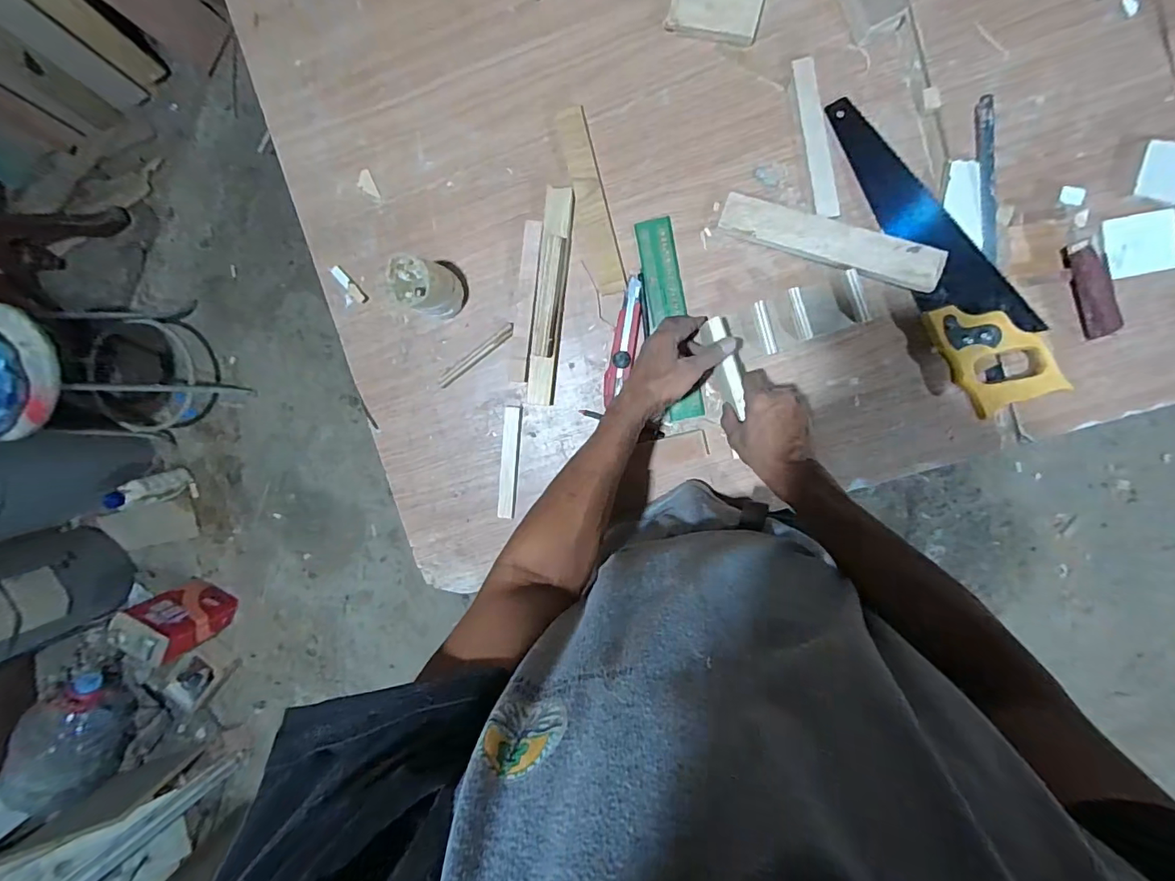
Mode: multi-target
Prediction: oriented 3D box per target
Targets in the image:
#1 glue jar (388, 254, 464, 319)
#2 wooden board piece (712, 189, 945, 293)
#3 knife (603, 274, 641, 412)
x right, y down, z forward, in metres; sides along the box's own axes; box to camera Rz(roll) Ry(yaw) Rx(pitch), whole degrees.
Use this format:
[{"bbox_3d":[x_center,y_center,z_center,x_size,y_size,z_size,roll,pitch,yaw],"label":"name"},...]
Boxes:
[{"bbox_3d":[-0.196,-0.189,0.616,0.067,0.101,0.062,1,97,6],"label":"glue jar"},{"bbox_3d":[0.280,-0.234,0.583,0.248,0.009,0.046,22,103,9],"label":"wooden board piece"},{"bbox_3d":[0.047,-0.124,0.639,0.029,0.011,0.161,14,98,4],"label":"knife"}]

